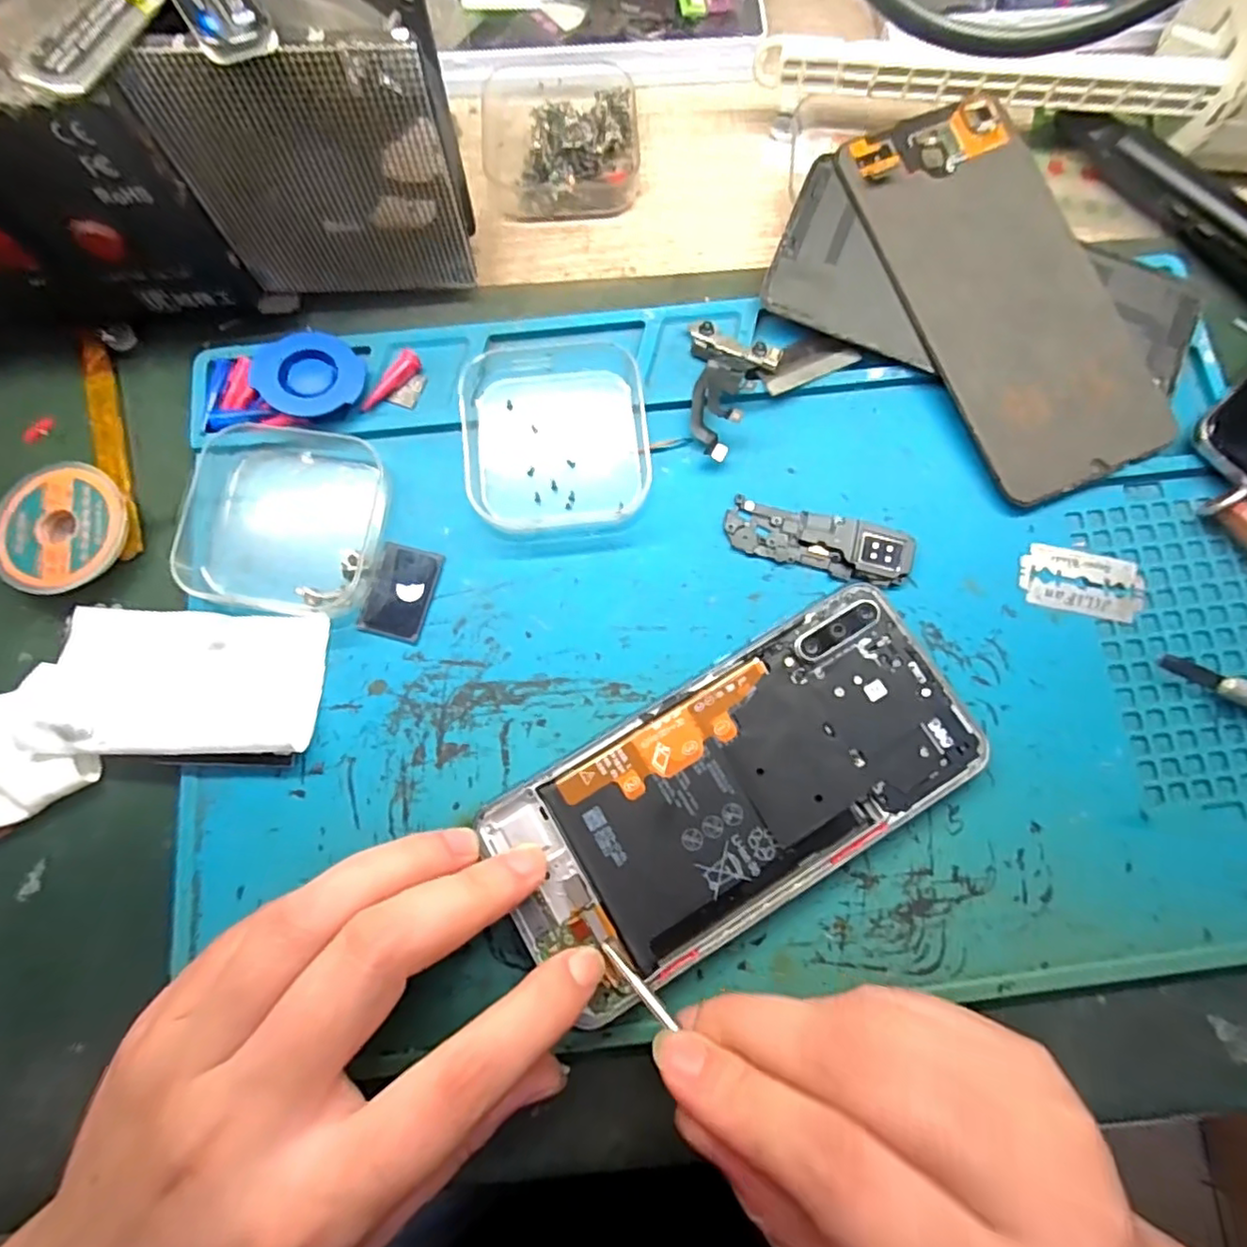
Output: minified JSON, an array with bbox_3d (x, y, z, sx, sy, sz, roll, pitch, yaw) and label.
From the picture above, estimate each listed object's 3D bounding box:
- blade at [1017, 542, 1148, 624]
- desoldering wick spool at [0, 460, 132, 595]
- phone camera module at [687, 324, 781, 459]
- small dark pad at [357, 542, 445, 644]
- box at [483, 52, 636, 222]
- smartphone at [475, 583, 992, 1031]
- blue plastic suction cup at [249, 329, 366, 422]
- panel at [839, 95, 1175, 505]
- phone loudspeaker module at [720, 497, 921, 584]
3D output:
[{"bbox_3d":[0.160,-0.015,0.216,0.042,0.004,0.022,12,79,3],"label":"blade"},{"bbox_3d":[-0.192,-0.033,0.214,0.041,0.013,0.044,0,79,0],"label":"desoldering wick spool"},{"bbox_3d":[0.033,-0.085,0.228,0.033,0.007,0.048,26,80,5],"label":"phone camera module"},{"bbox_3d":[-0.076,-0.011,0.214,0.021,0.004,0.032,14,79,3],"label":"small dark pad"},{"bbox_3d":[-0.026,-0.199,0.249,0.062,0.019,0.065,-4,79,-1],"label":"box"},{"bbox_3d":[0.038,0.051,0.199,0.154,0.008,0.073,-30,80,-6],"label":"smartphone"},{"bbox_3d":[-0.112,-0.089,0.224,0.039,0.010,0.033,39,81,7],"label":"blue plastic suction cup"},{"bbox_3d":[0.138,-0.120,0.227,0.068,0.004,0.148,-23,84,-2],"label":"panel"},{"bbox_3d":[0.068,-0.029,0.218,0.064,0.004,0.021,13,79,3],"label":"phone loudspeaker module"}]

